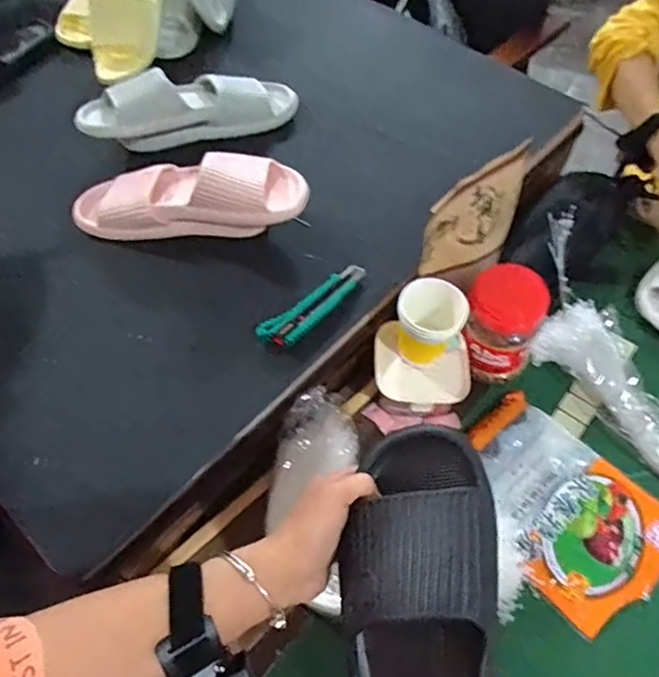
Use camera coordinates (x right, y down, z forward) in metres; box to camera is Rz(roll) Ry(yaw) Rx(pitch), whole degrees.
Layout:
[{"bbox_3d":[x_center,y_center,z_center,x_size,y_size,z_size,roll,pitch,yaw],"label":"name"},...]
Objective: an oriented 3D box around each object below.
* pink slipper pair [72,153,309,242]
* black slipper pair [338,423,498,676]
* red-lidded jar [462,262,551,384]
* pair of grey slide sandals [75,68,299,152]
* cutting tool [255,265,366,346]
[{"bbox_3d":[-0.176,-0.190,0.729,0.305,0.102,0.115,-3,57,-1],"label":"pink slipper pair"},{"bbox_3d":[0.059,0.216,0.362,0.103,0.087,0.296,-1,79,-1],"label":"black slipper pair"},{"bbox_3d":[0.212,-0.015,0.702,0.090,0.121,0.093,0,57,0],"label":"red-lidded jar"},{"bbox_3d":[-0.203,-0.346,0.832,0.300,0.082,0.085,-15,58,-9],"label":"pair of grey slide sandals"},{"bbox_3d":[-0.015,-0.041,0.670,0.155,0.022,0.037,-38,65,-22],"label":"cutting tool"}]

